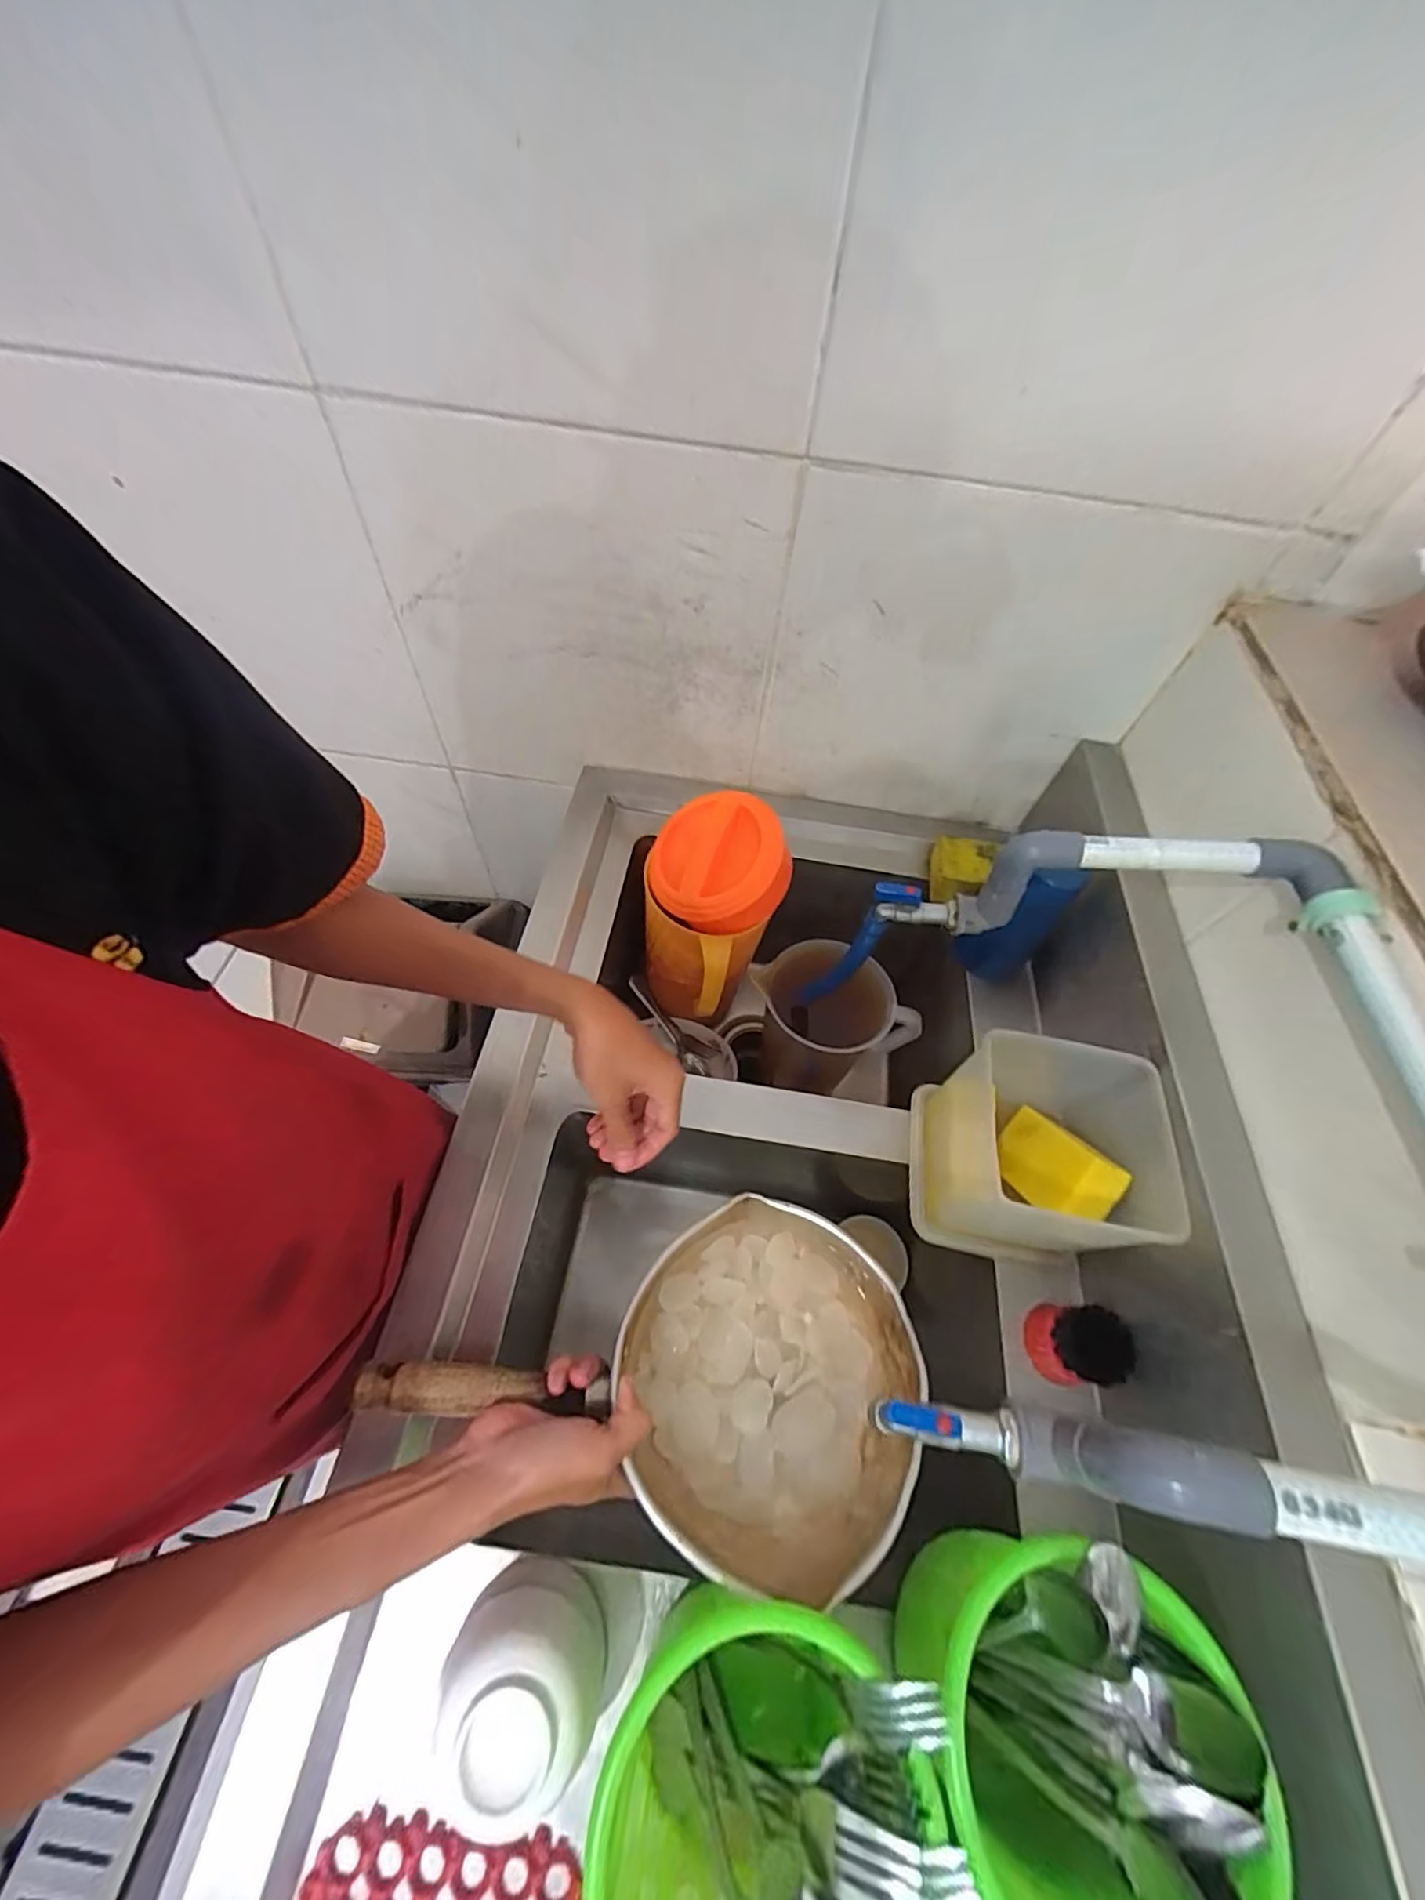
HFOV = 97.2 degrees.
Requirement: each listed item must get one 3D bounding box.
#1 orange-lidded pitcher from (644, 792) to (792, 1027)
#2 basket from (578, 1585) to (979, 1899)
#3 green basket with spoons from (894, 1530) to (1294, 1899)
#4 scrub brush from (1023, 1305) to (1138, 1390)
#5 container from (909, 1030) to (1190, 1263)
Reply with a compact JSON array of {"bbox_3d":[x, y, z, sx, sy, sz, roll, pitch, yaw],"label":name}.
[{"bbox_3d":[-0.003,-0.037,0.727,0.144,0.238,0.171,11,58,2],"label":"orange-lidded pitcher"},{"bbox_3d":[0.024,0.434,0.329,0.159,0.142,0.154,4,58,-2],"label":"basket"},{"bbox_3d":[0.181,0.416,0.348,0.143,0.142,0.150,11,58,2],"label":"green basket with spoons"},{"bbox_3d":[0.280,0.301,0.479,0.054,0.057,0.051,2,58,-4],"label":"scrub brush"},{"bbox_3d":[0.271,0.168,0.521,0.163,0.146,0.147,15,58,4],"label":"container"}]

